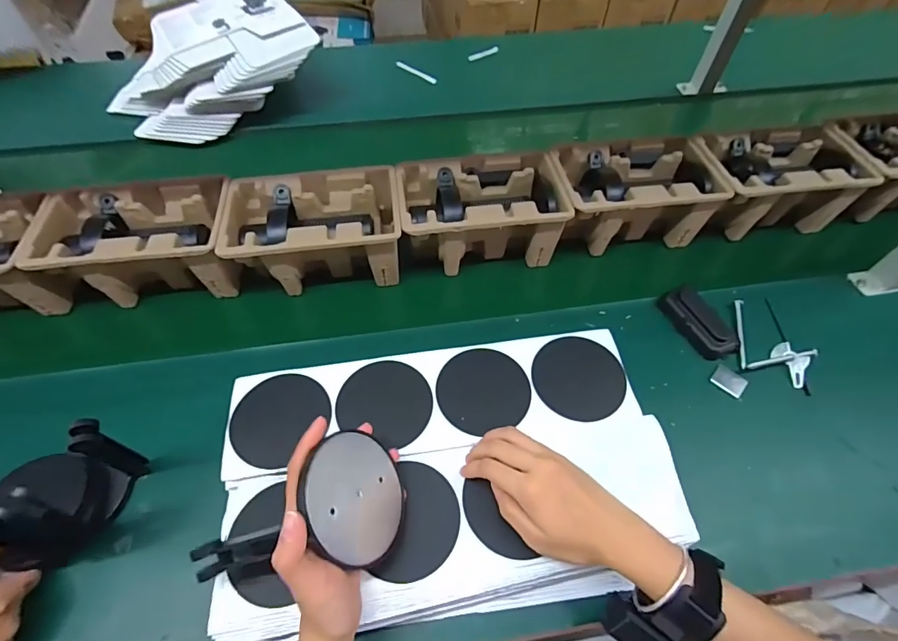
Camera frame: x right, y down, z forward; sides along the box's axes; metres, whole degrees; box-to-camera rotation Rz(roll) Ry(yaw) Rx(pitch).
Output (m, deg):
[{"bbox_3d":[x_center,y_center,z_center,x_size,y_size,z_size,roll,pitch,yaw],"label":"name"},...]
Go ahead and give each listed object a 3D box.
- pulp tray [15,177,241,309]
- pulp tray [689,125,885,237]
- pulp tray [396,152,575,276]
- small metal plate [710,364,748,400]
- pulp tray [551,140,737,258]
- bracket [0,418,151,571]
[{"bbox_3d":[-0.407,-0.105,0.591,0.232,0.100,0.152,-2,54,-4],"label":"pulp tray"},{"bbox_3d":[0.492,-0.216,0.674,0.233,0.097,0.142,-6,55,-6],"label":"pulp tray"},{"bbox_3d":[0.043,-0.154,0.628,0.220,0.100,0.142,-5,55,-5],"label":"pulp tray"},{"bbox_3d":[0.346,0.075,0.534,0.038,0.004,0.036,33,60,20],"label":"small metal plate"},{"bbox_3d":[0.267,-0.185,0.652,0.219,0.099,0.148,-4,55,-5],"label":"pulp tray"},{"bbox_3d":[-0.348,0.159,0.389,0.039,0.154,0.115,19,56,12],"label":"bracket"}]

